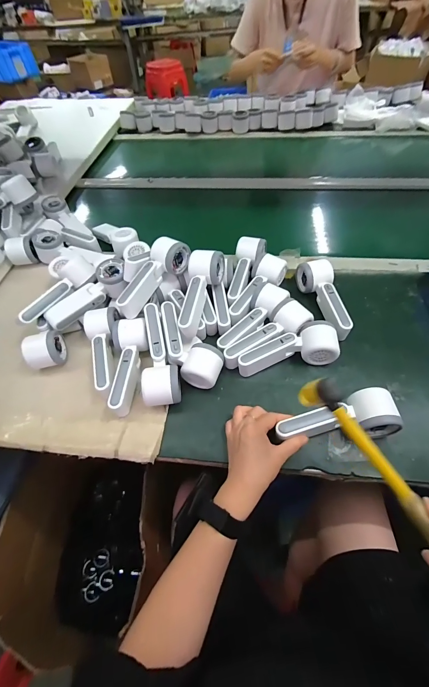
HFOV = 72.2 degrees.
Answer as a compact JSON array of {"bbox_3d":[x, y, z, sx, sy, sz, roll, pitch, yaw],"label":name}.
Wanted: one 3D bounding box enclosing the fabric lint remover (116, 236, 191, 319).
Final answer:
[{"bbox_3d":[-0.102,-0.111,0.518,0.065,0.070,0.158,15,56,14],"label":"fabric lint remover"}]

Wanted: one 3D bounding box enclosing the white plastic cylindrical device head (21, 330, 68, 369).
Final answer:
[{"bbox_3d":[-0.289,0.012,0.507,0.051,0.064,0.059,-12,54,-5],"label":"white plastic cylindrical device head"}]

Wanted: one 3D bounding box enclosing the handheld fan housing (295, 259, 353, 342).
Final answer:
[{"bbox_3d":[0.208,-0.083,0.542,0.050,0.067,0.165,-13,54,-6],"label":"handheld fan housing"}]

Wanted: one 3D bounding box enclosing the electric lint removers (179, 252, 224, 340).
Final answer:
[{"bbox_3d":[-0.021,-0.088,0.501,0.059,0.064,0.153,4,54,7],"label":"electric lint removers"}]

